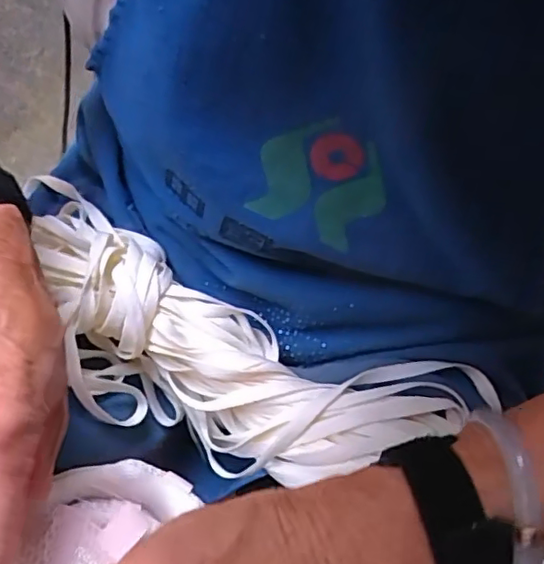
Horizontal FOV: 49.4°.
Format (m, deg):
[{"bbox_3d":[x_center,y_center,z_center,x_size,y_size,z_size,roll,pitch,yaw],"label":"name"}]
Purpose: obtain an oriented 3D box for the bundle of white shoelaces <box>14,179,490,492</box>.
[{"bbox_3d":[-0.031,0.043,0.338,0.295,0.064,0.104,24,63,8],"label":"bundle of white shoelaces"}]

